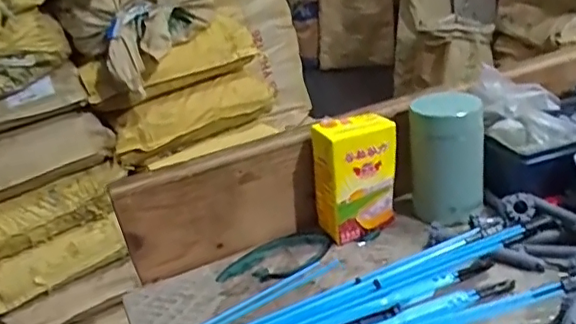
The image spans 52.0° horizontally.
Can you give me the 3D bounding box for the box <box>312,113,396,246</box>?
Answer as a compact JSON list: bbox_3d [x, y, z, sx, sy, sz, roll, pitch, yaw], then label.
[{"bbox_3d":[0.060,0.015,0.543,0.069,0.109,0.043,-17,26,-19],"label":"box"}]

